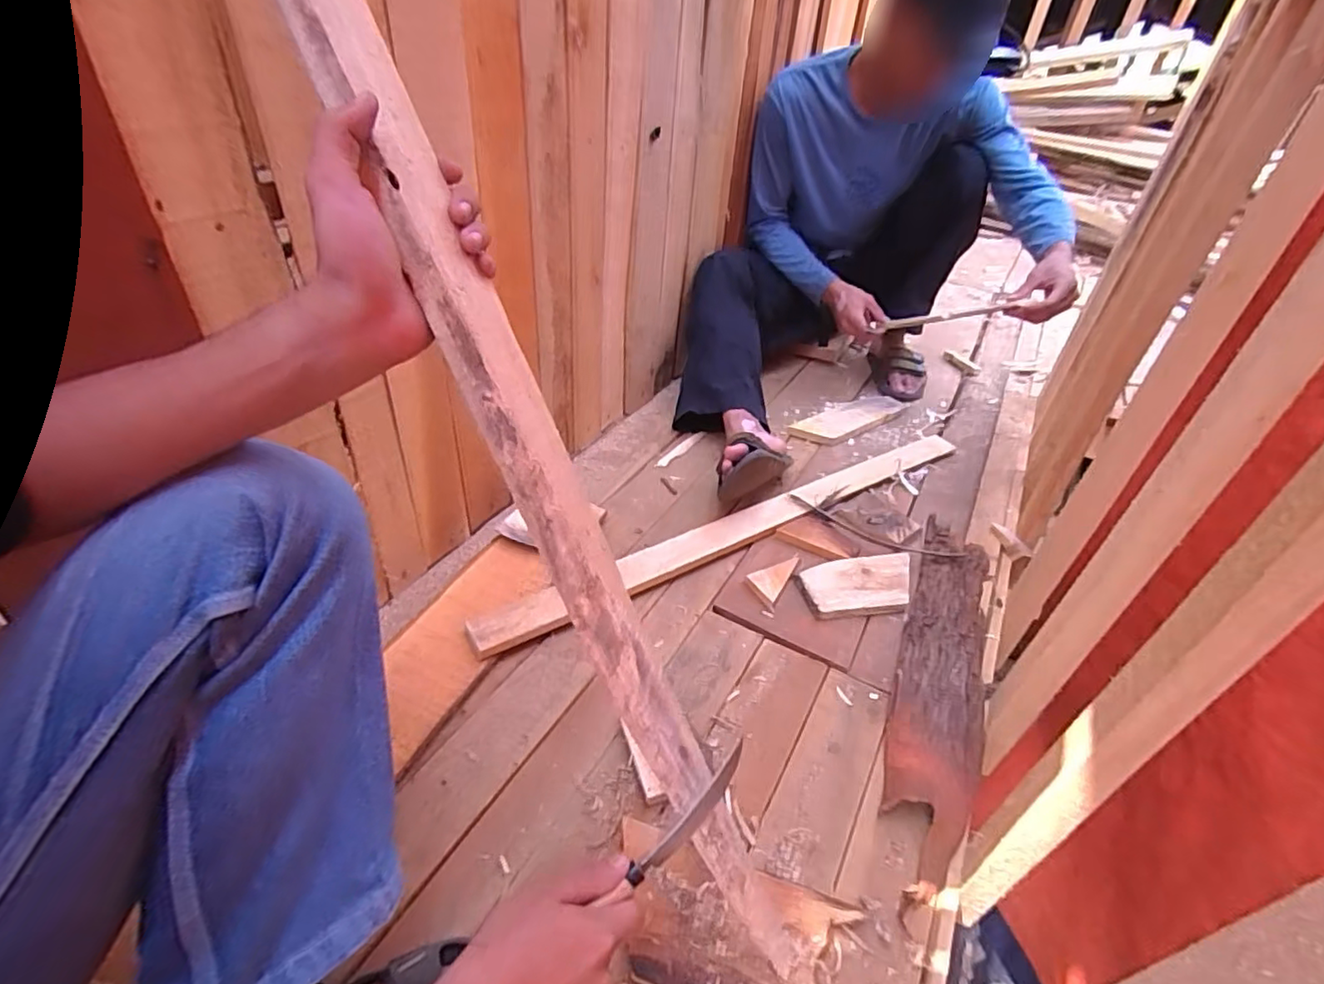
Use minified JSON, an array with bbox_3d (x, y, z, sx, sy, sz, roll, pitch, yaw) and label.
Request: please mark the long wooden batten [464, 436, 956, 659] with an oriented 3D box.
[{"bbox_3d":[0.153,0.043,0.961,0.930,0.021,0.066,-20,53,-27],"label":"long wooden batten"}]

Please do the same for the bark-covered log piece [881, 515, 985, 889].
[{"bbox_3d":[0.361,0.205,0.782,0.102,0.044,0.551,18,41,18],"label":"bark-covered log piece"}]

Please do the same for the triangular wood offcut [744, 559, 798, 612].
[{"bbox_3d":[0.155,0.123,0.877,0.052,0.016,0.100,21,42,20],"label":"triangular wood offcut"}]

